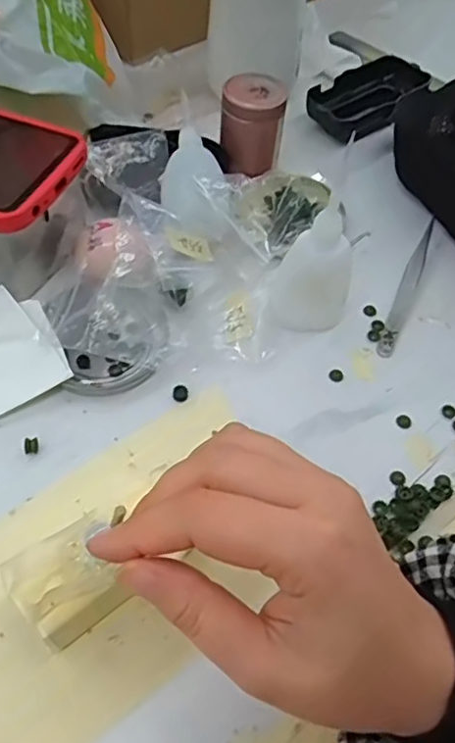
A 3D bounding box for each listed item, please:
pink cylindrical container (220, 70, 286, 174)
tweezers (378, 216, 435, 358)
[{"bbox_3d":[0.017,-0.176,0.429,0.043,0.061,0.034,2,56,-3],"label":"pink cylindrical container"},{"bbox_3d":[0.122,-0.059,0.396,0.011,0.004,0.126,22,58,10],"label":"tweezers"}]

